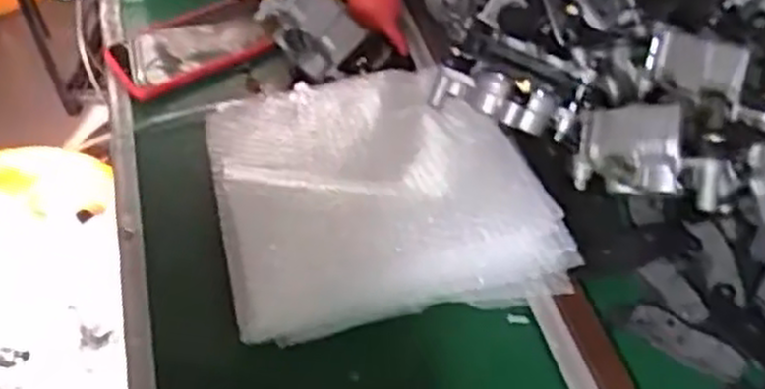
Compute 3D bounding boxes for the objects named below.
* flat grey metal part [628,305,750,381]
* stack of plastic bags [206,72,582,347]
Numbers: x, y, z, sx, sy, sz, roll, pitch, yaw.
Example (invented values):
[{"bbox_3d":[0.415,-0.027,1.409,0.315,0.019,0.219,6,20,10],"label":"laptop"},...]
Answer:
[{"bbox_3d":[0.199,0.097,0.519,0.074,0.005,0.027,28,55,25],"label":"flat grey metal part"},{"bbox_3d":[-0.008,-0.009,0.565,0.211,0.062,0.205,-12,49,-8],"label":"stack of plastic bags"}]

